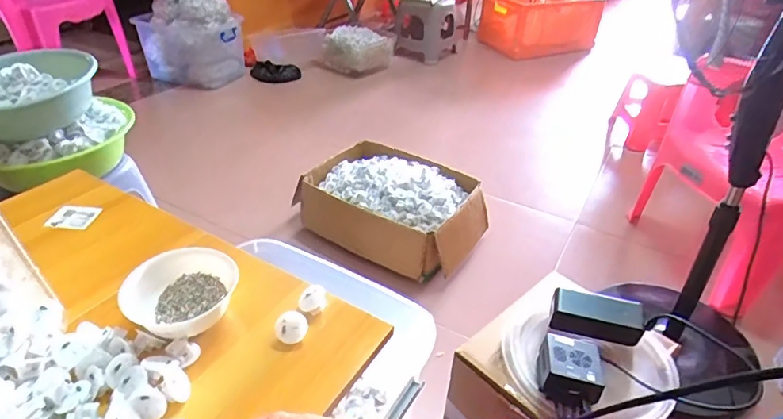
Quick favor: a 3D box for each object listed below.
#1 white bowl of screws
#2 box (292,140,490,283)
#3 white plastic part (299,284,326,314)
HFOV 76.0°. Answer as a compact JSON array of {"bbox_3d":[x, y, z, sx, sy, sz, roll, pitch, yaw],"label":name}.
[{"bbox_3d":[-0.228,0.090,0.551,0.099,0.048,0.113,30,43,33],"label":"white bowl of screws"},{"bbox_3d":[-0.001,-0.008,1.402,0.489,0.187,0.292,21,39,24],"label":"box"},{"bbox_3d":[-0.091,0.102,0.575,0.030,0.019,0.030,2,35,-1],"label":"white plastic part"}]

